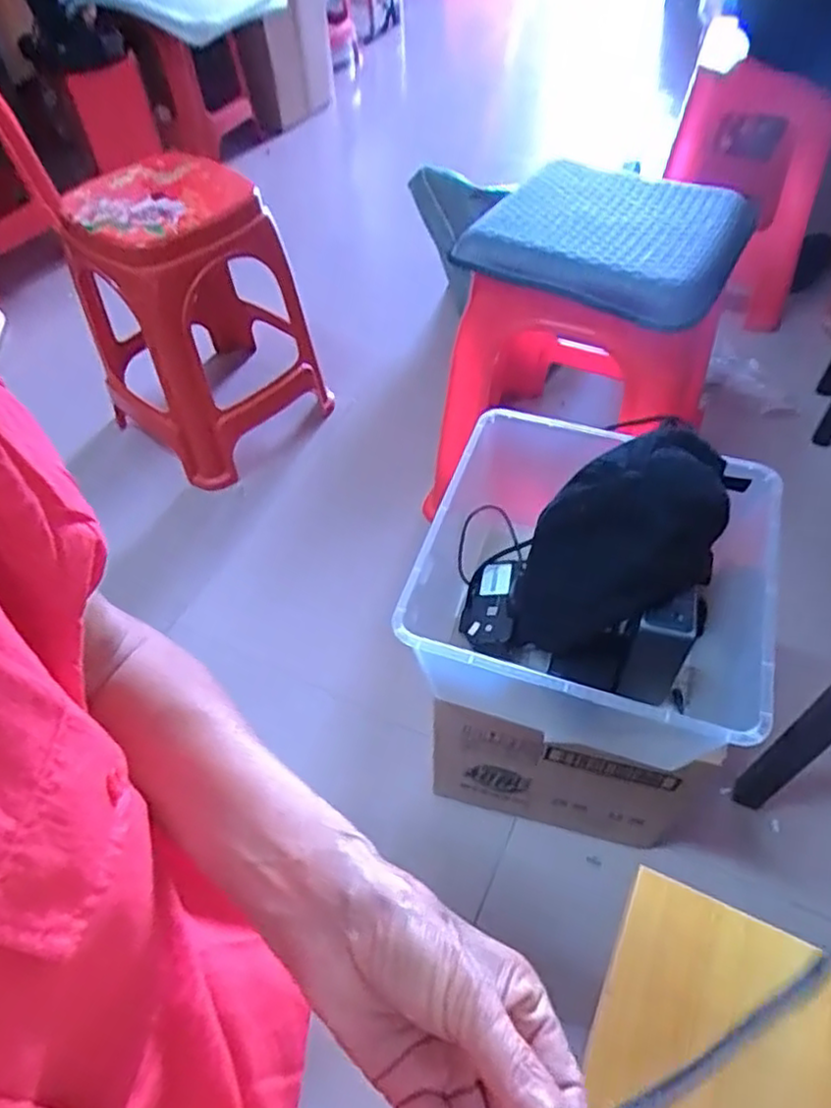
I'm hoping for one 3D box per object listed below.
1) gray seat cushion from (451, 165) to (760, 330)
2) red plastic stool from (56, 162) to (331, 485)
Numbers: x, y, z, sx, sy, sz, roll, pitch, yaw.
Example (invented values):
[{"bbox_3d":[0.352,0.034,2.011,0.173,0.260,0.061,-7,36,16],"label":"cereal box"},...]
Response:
[{"bbox_3d":[0.246,-0.410,0.880,0.305,0.065,0.288,24,57,21],"label":"gray seat cushion"},{"bbox_3d":[-0.409,-0.438,1.240,0.309,0.432,0.355,-37,59,-23],"label":"red plastic stool"}]

